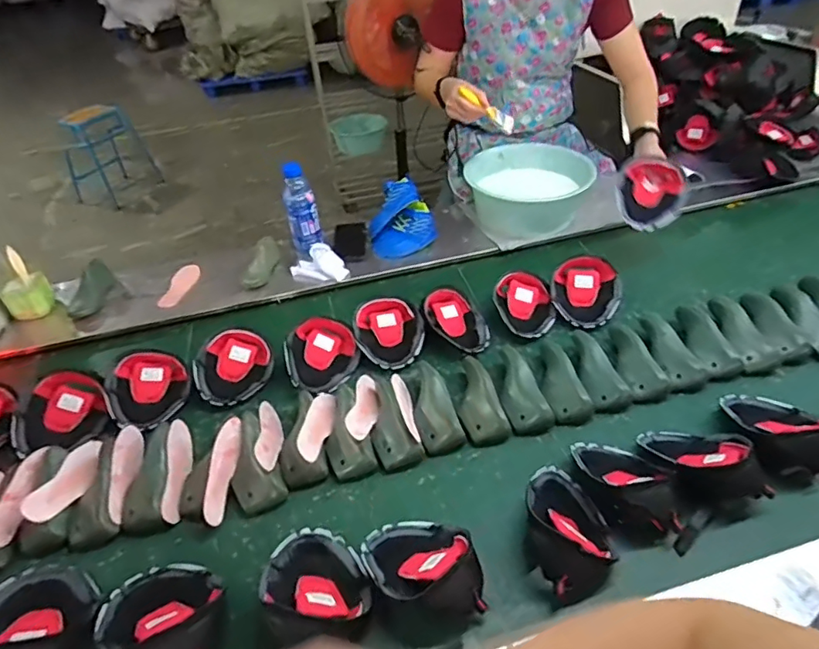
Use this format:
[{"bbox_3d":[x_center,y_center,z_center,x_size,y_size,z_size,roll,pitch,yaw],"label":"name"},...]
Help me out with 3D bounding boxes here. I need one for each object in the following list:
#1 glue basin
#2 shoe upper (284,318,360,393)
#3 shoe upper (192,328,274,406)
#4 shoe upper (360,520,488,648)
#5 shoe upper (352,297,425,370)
[{"bbox_3d":[0.311,-0.338,1.325,0.291,0.143,0.278,-2,41,1],"label":"glue basin"},{"bbox_3d":[-0.164,0.055,0.969,0.131,0.048,0.159,-10,41,-8],"label":"shoe upper"},{"bbox_3d":[-0.325,0.073,0.951,0.139,0.046,0.129,-28,47,-26],"label":"shoe upper"},{"bbox_3d":[0.018,0.299,0.649,0.137,0.082,0.161,-17,43,-15],"label":"shoe upper"},{"bbox_3d":[-0.038,0.016,1.002,0.133,0.054,0.147,-15,42,-13],"label":"shoe upper"}]

